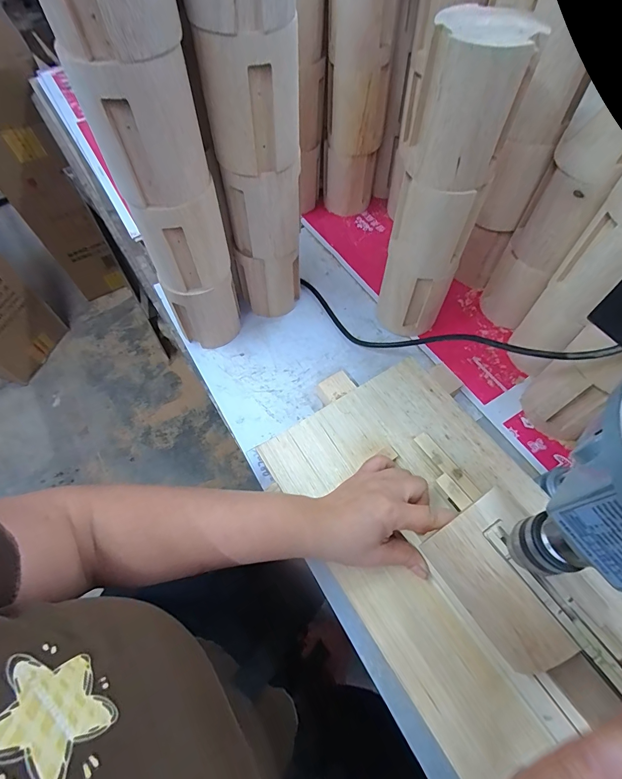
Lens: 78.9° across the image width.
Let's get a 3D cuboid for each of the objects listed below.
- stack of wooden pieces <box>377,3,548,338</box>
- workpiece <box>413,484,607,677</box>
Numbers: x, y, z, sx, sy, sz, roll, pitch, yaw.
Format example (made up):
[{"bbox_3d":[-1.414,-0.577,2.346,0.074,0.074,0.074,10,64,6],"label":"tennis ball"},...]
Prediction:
[{"bbox_3d":[0.125,-0.177,0.390,0.077,0.295,0.086,16,63,11],"label":"stack of wooden pieces"},{"bbox_3d":[0.138,0.129,0.262,0.067,0.036,0.097,-32,65,-15],"label":"workpiece"}]

